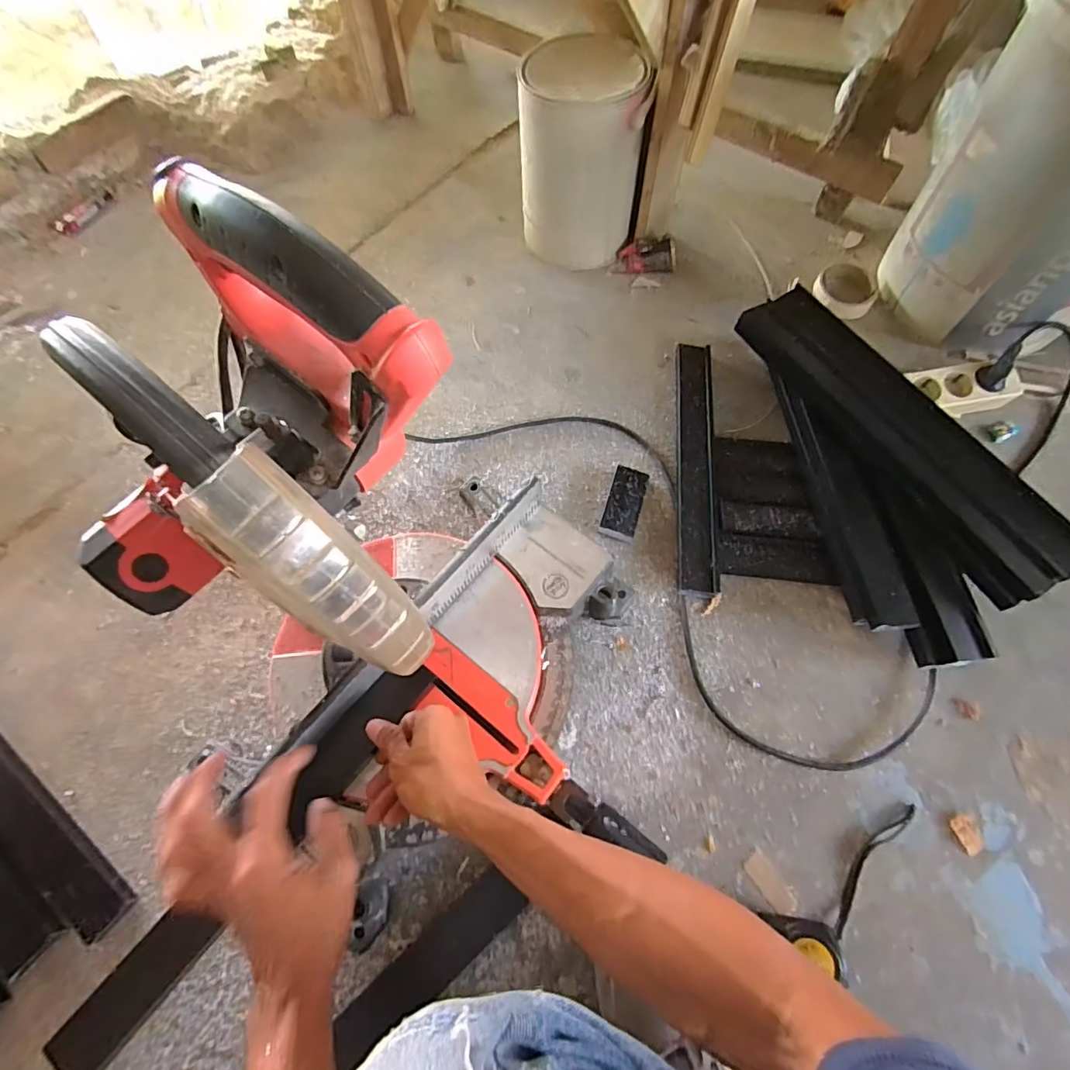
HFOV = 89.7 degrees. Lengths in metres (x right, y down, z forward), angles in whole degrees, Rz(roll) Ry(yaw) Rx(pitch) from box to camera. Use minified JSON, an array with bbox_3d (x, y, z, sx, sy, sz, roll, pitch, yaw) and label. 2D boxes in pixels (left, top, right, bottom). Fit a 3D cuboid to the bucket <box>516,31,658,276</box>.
[{"bbox_3d":[0.067,-0.546,0.800,0.167,0.242,0.157,0,65,1],"label":"bucket"}]

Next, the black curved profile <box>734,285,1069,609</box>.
[{"bbox_3d":[0.430,-0.129,0.652,0.110,0.039,0.462,-29,69,-13],"label":"black curved profile"}]

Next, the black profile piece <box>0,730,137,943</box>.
[{"bbox_3d":[-0.553,0.254,0.549,0.392,0.020,0.051,35,70,14],"label":"black profile piece"}]

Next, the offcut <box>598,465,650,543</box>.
[{"bbox_3d":[0.114,-0.041,0.685,0.042,0.017,0.098,16,67,8],"label":"offcut"}]

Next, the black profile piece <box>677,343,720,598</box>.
[{"bbox_3d":[0.211,-0.098,0.703,0.048,0.024,0.366,5,66,3],"label":"black profile piece"}]

